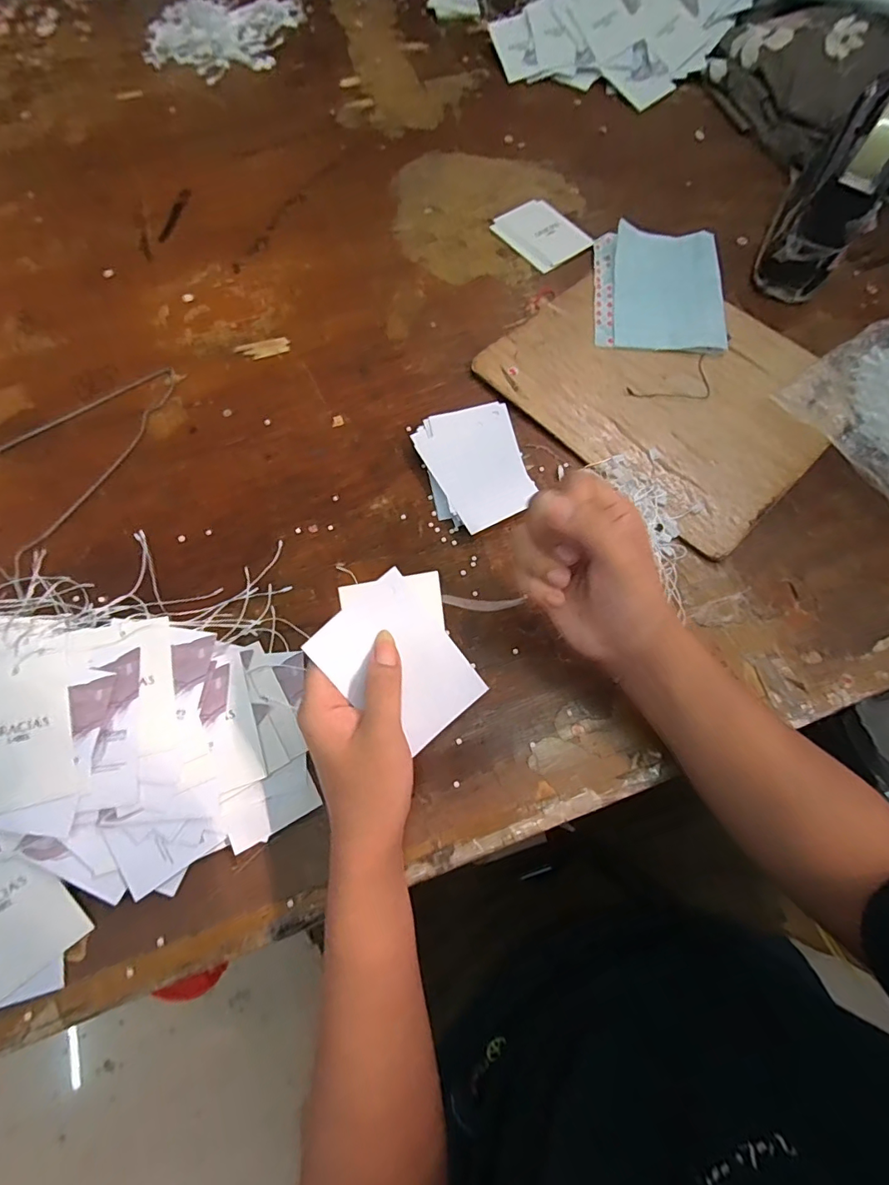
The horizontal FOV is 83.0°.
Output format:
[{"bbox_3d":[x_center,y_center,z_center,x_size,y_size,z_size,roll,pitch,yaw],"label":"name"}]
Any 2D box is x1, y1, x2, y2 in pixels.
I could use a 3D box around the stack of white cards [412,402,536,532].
[{"bbox_3d":[0.027,-0.107,0.433,0.084,0.016,0.118,-17,70,-6],"label":"stack of white cards"}]

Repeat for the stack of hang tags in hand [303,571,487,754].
[{"bbox_3d":[-0.022,0.038,0.300,0.080,0.005,0.102,-41,104,-13],"label":"stack of hang tags in hand"}]

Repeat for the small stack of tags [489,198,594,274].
[{"bbox_3d":[0.105,-0.398,0.553,0.082,0.004,0.105,-34,73,-11],"label":"small stack of tags"}]

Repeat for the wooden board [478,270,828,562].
[{"bbox_3d":[0.207,-0.199,0.468,0.237,0.012,0.283,-42,74,-14],"label":"wooden board"}]

